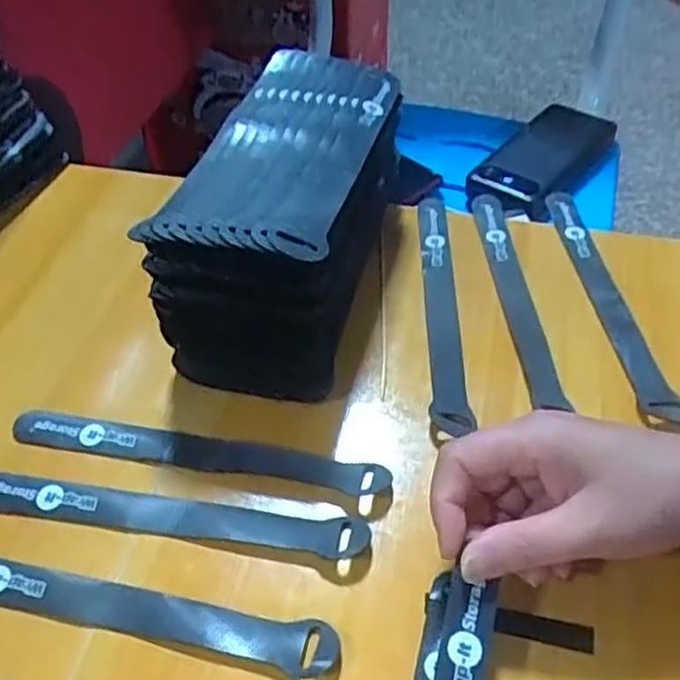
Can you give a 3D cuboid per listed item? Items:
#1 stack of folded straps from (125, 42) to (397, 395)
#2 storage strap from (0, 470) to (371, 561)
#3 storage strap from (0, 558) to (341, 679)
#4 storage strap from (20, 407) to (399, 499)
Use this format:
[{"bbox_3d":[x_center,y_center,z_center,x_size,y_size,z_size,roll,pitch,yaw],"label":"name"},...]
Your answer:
[{"bbox_3d":[-0.028,-0.082,0.416,0.095,0.106,0.222,8,49,9],"label":"stack of folded straps"},{"bbox_3d":[-0.090,0.083,0.344,0.208,0.009,0.021,8,50,8],"label":"storage strap"},{"bbox_3d":[-0.103,0.118,0.316,0.206,0.005,0.023,10,50,10],"label":"storage strap"},{"bbox_3d":[-0.078,0.057,0.367,0.207,0.009,0.021,10,50,10],"label":"storage strap"}]

